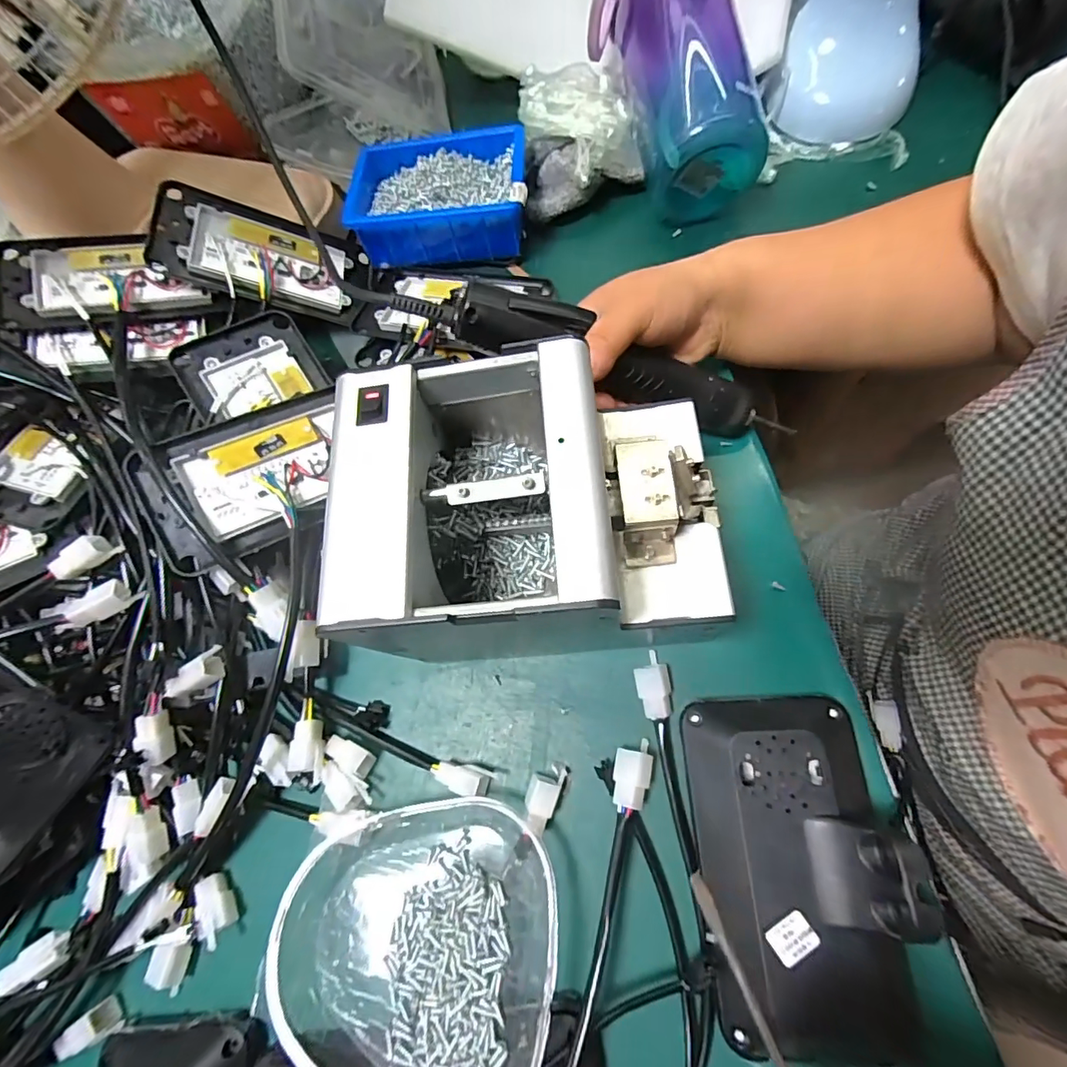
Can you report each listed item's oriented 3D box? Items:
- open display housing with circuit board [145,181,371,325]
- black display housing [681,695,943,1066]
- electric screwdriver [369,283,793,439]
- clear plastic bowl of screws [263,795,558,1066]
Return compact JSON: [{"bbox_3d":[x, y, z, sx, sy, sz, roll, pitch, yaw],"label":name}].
[{"bbox_3d":[-0.217,-0.221,0.405,0.152,0.018,0.082,9,71,-23],"label":"open display housing with circuit board"},{"bbox_3d":[0.134,0.166,0.246,0.098,0.069,0.161,-6,71,8],"label":"black display housing"},{"bbox_3d":[0.039,-0.108,0.311,0.269,0.040,0.039,17,75,-10],"label":"electric screwdriver"},{"bbox_3d":[-0.064,0.213,0.257,0.143,0.041,0.135,-1,74,2],"label":"clear plastic bowl of screws"}]

